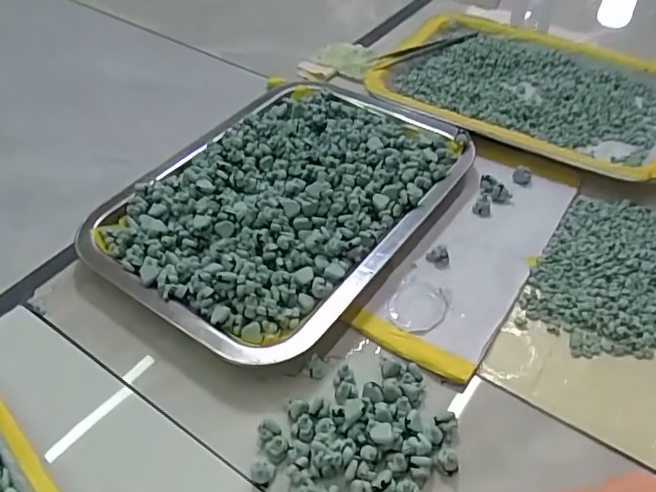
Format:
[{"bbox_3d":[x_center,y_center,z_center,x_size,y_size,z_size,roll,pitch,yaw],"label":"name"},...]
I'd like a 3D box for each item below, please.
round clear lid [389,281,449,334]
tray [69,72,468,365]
[{"bbox_3d":[0.056,0.038,0.356,0.035,0.004,0.038,-1,47,1],"label":"round clear lid"},{"bbox_3d":[-0.031,-0.041,0.407,0.191,0.034,0.258,27,53,24],"label":"tray"}]

